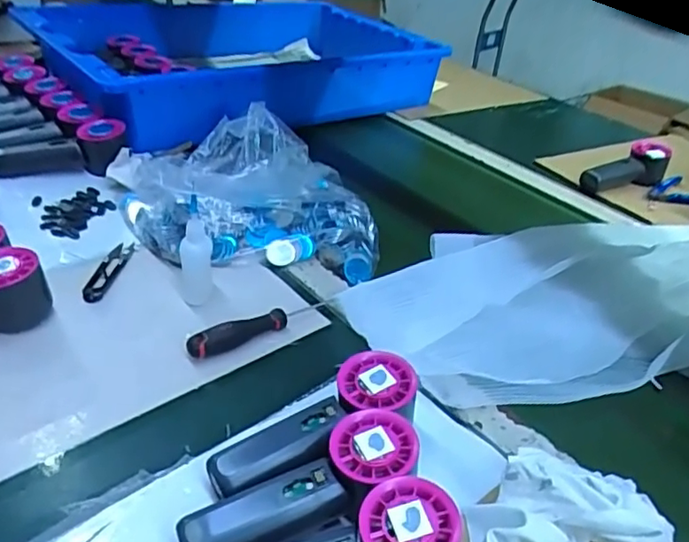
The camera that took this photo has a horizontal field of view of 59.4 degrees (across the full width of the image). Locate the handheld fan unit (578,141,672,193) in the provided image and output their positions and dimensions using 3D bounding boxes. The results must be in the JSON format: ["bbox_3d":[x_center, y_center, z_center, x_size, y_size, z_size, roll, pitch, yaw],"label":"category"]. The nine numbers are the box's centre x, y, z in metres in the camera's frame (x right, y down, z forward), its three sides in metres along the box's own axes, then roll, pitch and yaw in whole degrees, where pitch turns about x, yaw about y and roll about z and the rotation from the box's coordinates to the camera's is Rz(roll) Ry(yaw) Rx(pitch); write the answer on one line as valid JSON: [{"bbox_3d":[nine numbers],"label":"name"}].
[{"bbox_3d":[0.422,-0.154,0.903,0.141,0.058,0.059,-17,40,-31],"label":"handheld fan unit"}]

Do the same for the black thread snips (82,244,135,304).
[{"bbox_3d":[-0.231,-0.002,0.592,0.026,0.014,0.097,7,34,1],"label":"black thread snips"}]

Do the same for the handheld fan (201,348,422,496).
[{"bbox_3d":[-0.017,0.117,0.430,0.159,0.051,0.054,-27,45,-22],"label":"handheld fan"}]

